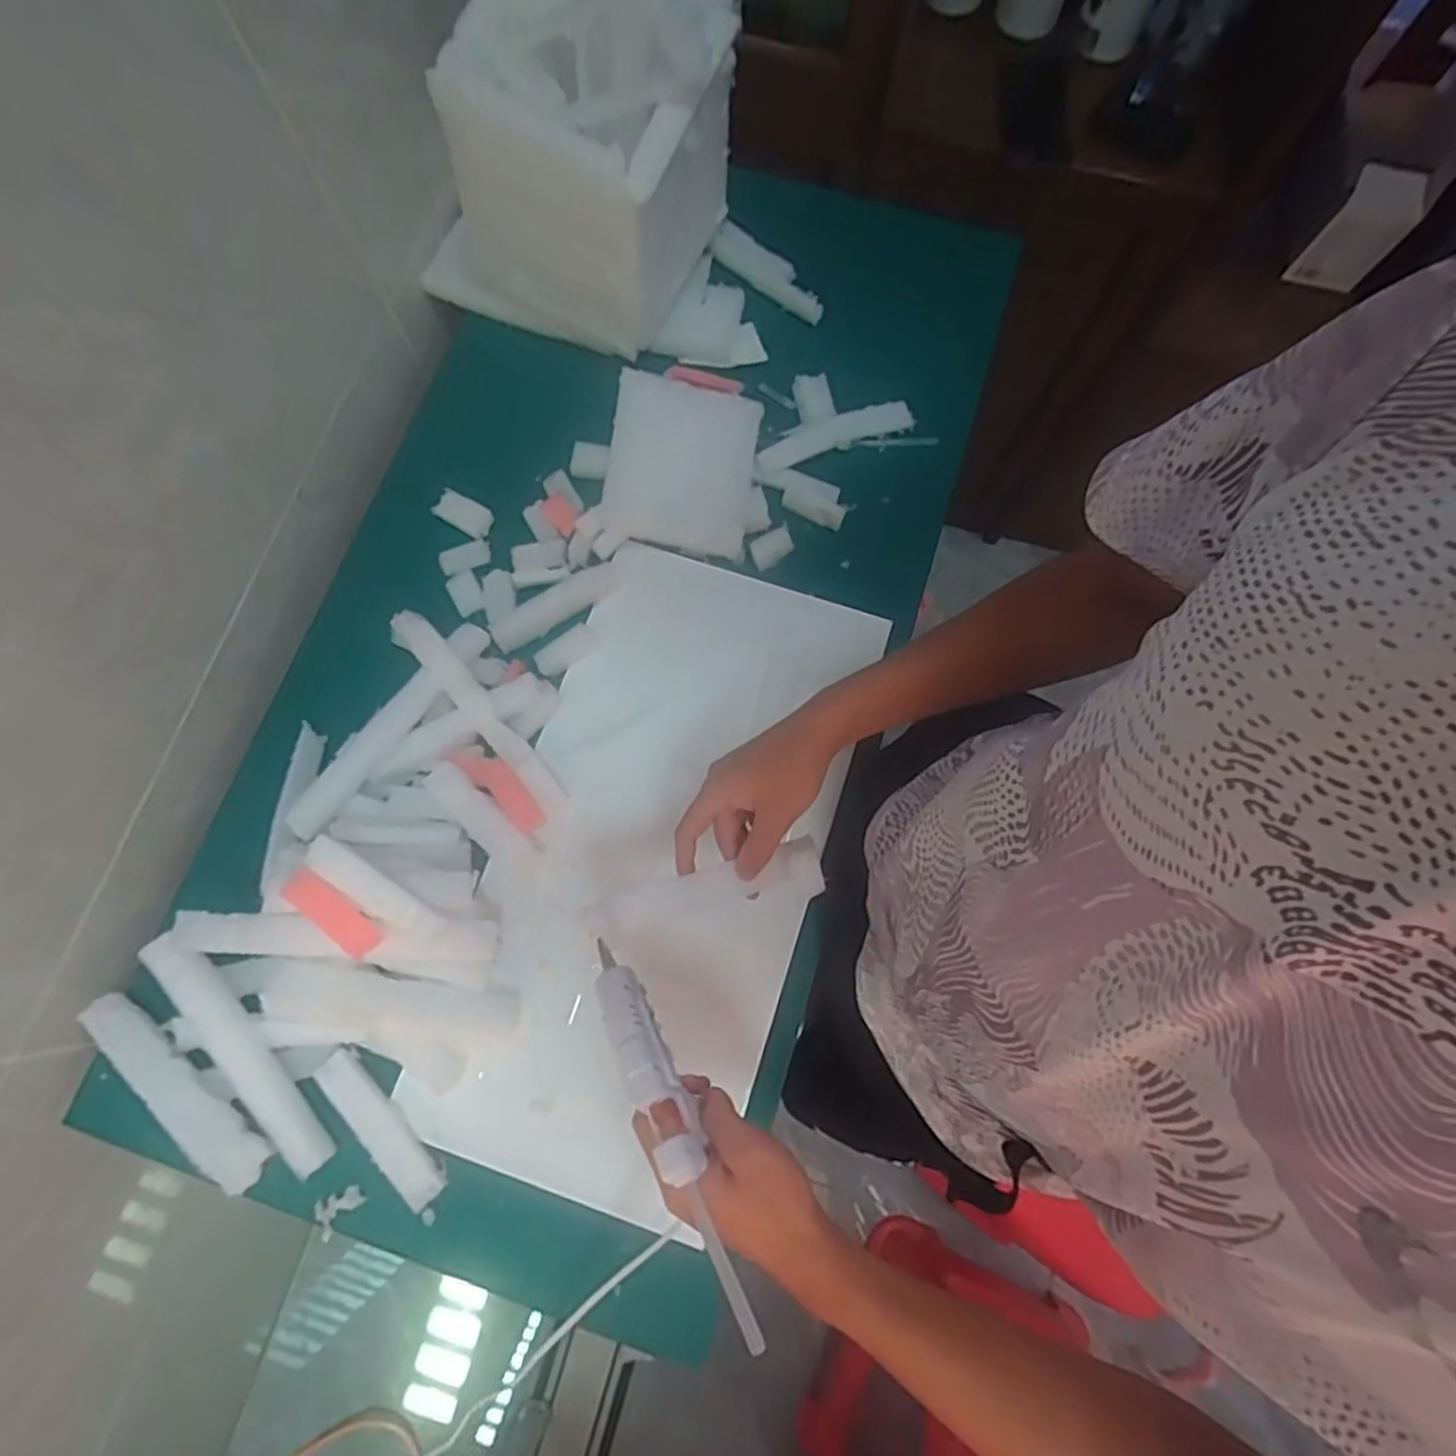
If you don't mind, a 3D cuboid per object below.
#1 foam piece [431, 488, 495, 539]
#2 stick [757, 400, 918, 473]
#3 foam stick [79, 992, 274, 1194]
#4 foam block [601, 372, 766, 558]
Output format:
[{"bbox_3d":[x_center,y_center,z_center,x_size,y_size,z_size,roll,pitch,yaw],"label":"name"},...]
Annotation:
[{"bbox_3d":[-0.281,-0.229,0.790,0.058,0.022,0.030,25,77,6],"label":"foam piece"},{"bbox_3d":[0.115,-0.320,0.802,0.173,0.010,0.038,-19,93,-3],"label":"stick"},{"bbox_3d":[-0.479,0.310,0.638,0.211,0.019,0.038,39,79,9],"label":"foam stick"},{"bbox_3d":[-0.048,-0.276,0.779,0.150,0.021,0.172,9,87,-11],"label":"foam block"}]

